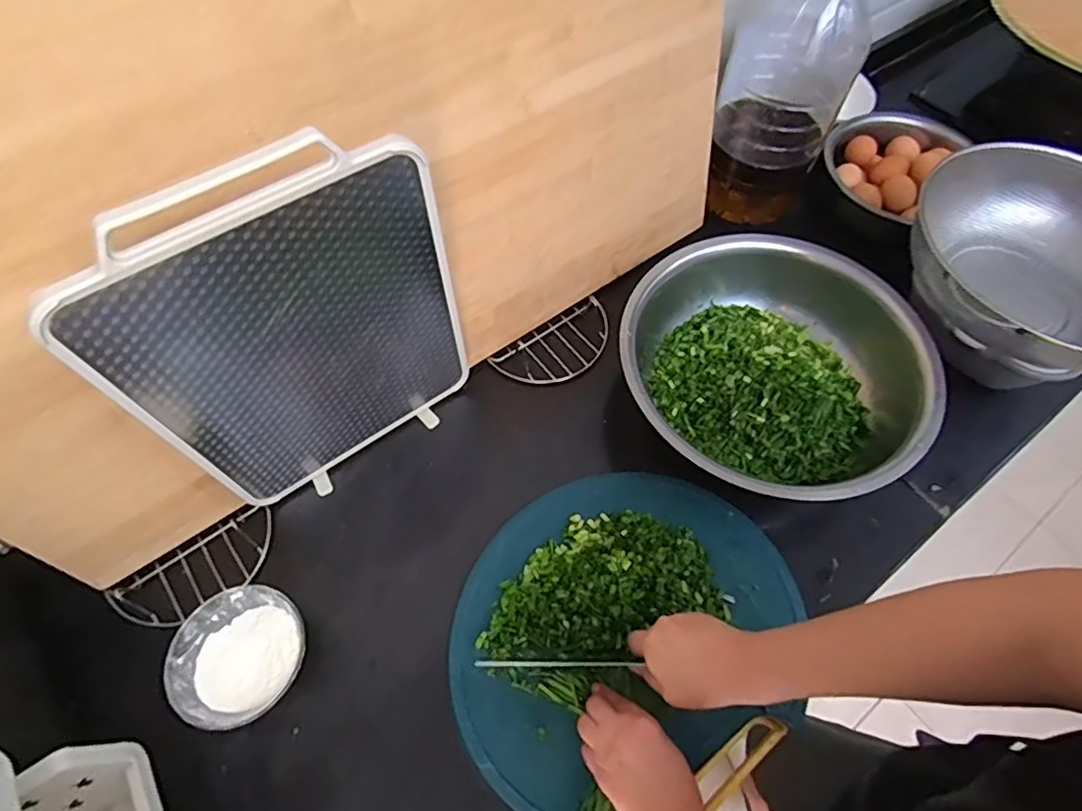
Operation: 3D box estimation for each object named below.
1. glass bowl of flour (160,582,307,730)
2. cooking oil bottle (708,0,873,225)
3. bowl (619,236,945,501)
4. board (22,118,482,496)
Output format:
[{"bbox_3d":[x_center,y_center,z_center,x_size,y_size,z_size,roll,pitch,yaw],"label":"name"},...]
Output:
[{"bbox_3d":[-0.287,0.242,0.562,0.113,0.051,0.121,0,60,0],"label":"glass bowl of flour"},{"bbox_3d":[0.321,-0.422,0.758,0.157,0.339,0.128,17,62,10],"label":"cooking oil bottle"},{"bbox_3d":[0.266,-0.039,0.685,0.335,0.097,0.331,0,60,0],"label":"bowl"},{"bbox_3d":[-0.206,-0.052,0.533,0.286,0.379,0.020,-35,66,-18],"label":"board"}]

